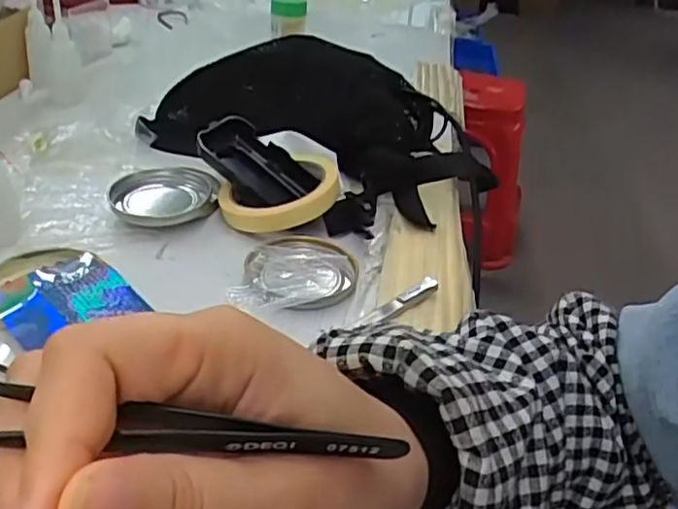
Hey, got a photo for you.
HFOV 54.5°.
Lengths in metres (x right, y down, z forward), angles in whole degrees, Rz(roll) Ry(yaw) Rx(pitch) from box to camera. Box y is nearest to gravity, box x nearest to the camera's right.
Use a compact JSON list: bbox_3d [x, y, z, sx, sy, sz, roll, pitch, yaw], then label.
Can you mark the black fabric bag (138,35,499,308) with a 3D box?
[{"bbox_3d":[-0.032,-0.127,0.598,0.334,0.092,0.197,18,33,17],"label":"black fabric bag"}]

